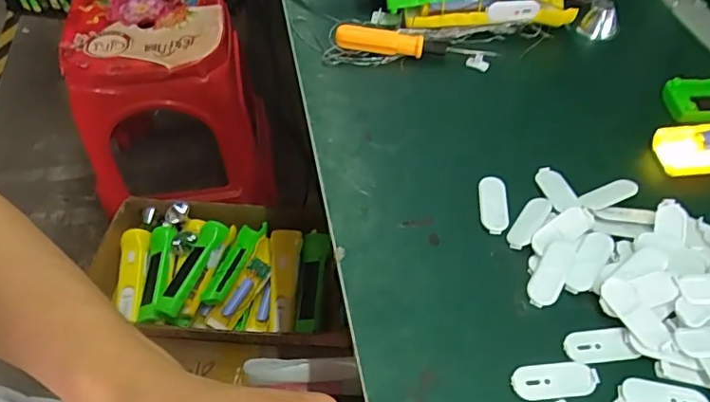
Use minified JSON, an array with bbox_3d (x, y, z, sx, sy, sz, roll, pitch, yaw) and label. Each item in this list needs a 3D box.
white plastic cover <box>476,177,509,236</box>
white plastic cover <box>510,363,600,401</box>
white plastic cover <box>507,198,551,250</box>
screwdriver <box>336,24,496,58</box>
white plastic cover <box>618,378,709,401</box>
[{"bbox_3d":[0.102,0.002,0.386,0.021,0.006,0.049,5,52,3],"label":"white plastic cover"},{"bbox_3d":[0.119,0.107,0.312,0.050,0.004,0.020,-4,52,-4],"label":"white plastic cover"},{"bbox_3d":[0.125,0.016,0.379,0.023,0.006,0.046,26,59,40],"label":"white plastic cover"},{"bbox_3d":[0.055,-0.146,0.485,0.146,0.019,0.019,6,52,4],"label":"screwdriver"},{"bbox_3d":[0.179,0.115,0.304,0.049,0.004,0.021,11,53,7],"label":"white plastic cover"}]

